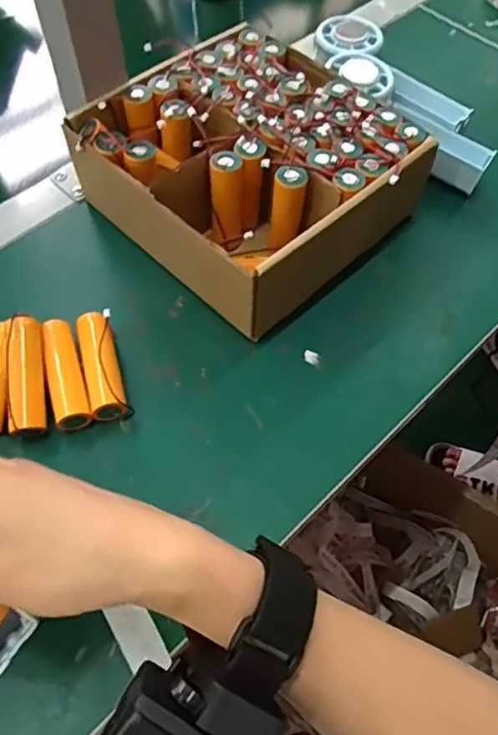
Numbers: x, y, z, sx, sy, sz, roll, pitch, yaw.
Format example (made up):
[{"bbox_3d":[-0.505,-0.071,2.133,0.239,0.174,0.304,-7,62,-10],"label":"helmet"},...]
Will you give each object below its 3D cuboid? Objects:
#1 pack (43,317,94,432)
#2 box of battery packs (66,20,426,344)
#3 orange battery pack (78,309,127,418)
[{"bbox_3d":[-0.117,0.003,0.372,0.021,0.022,0.071,-14,61,-10],"label":"pack"},{"bbox_3d":[0.001,-0.145,0.431,0.192,0.072,0.195,-39,68,-22],"label":"box of battery packs"},{"bbox_3d":[-0.094,-0.003,0.369,0.021,0.016,0.071,-13,73,-10],"label":"orange battery pack"}]

